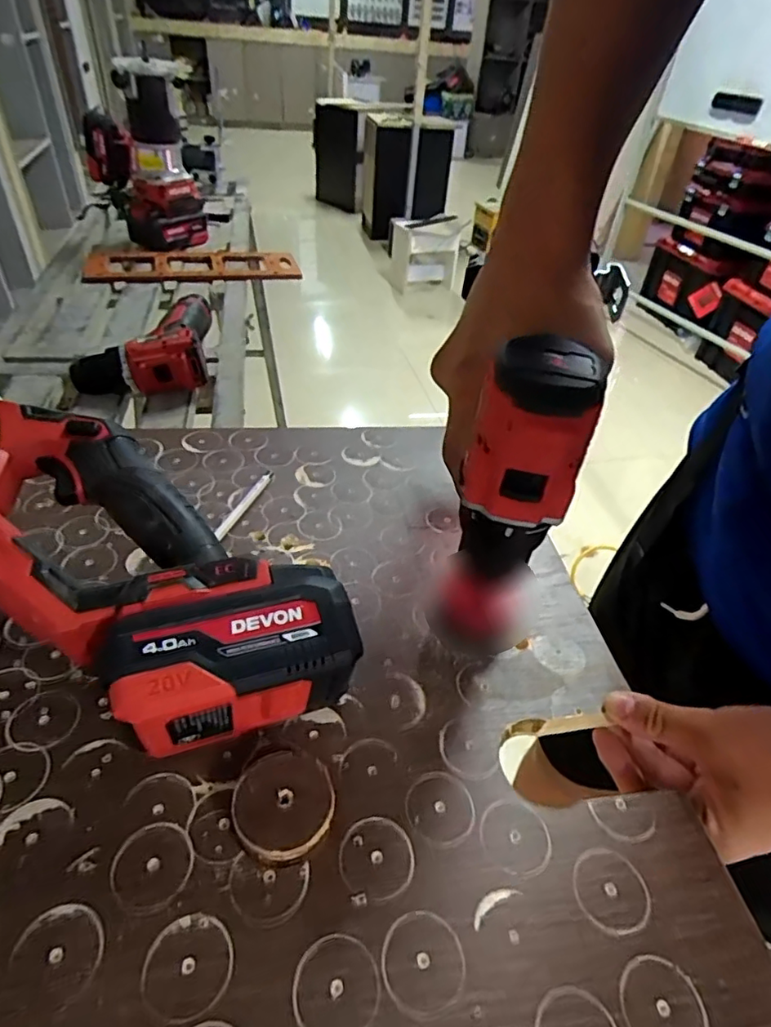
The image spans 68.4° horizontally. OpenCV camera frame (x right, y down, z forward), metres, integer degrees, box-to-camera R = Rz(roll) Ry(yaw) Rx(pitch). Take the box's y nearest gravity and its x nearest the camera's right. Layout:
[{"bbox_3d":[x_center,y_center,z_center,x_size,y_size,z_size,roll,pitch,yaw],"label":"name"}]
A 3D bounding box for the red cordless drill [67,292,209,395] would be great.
[{"bbox_3d":[-0.268,-0.196,0.639,0.128,0.057,0.165,-4,41,-10],"label":"red cordless drill"}]

